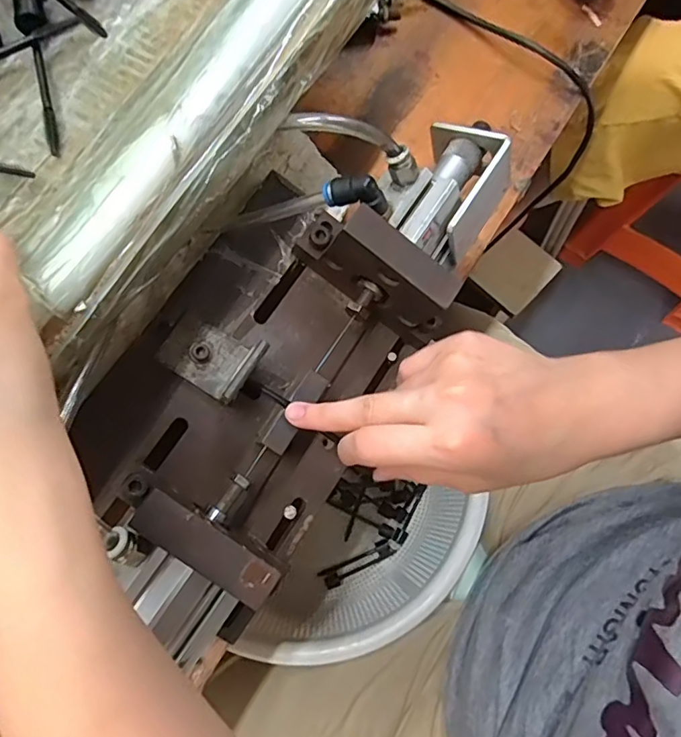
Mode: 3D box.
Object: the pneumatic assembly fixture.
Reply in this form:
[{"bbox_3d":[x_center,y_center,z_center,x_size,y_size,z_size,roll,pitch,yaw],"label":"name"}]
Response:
[{"bbox_3d":[-0.028,-0.025,0.308,0.136,0.092,0.331,31,76,8],"label":"pneumatic assembly fixture"}]

